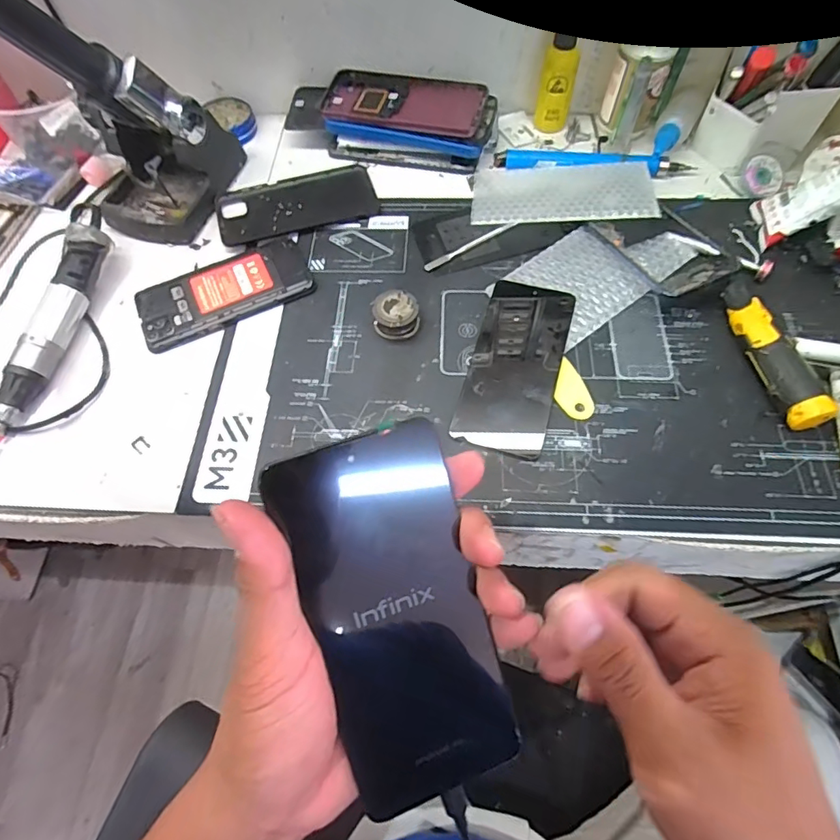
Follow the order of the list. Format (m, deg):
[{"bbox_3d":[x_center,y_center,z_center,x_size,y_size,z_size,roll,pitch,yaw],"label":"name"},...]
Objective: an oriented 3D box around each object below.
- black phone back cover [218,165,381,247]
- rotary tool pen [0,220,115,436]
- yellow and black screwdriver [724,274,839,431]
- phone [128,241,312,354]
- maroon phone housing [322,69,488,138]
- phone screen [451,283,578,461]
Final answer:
[{"bbox_3d":[-0.126,-0.223,0.521,0.156,0.004,0.079,-16,64,-5],"label":"black phone back cover"},{"bbox_3d":[-0.319,-0.069,0.434,0.038,0.035,0.241,4,64,5],"label":"rotary tool pen"},{"bbox_3d":[0.283,-0.057,0.408,0.038,0.028,0.136,-10,63,-2],"label":"yellow and black screwdriver"},{"bbox_3d":[-0.181,-0.119,0.468,0.155,0.009,0.080,-26,65,-10],"label":"phone"},{"bbox_3d":[-0.015,-0.337,0.536,0.164,0.011,0.087,14,65,10],"label":"maroon phone housing"},{"bbox_3d":[0.080,-0.049,0.422,0.072,0.010,0.160,15,65,10],"label":"phone screen"}]

